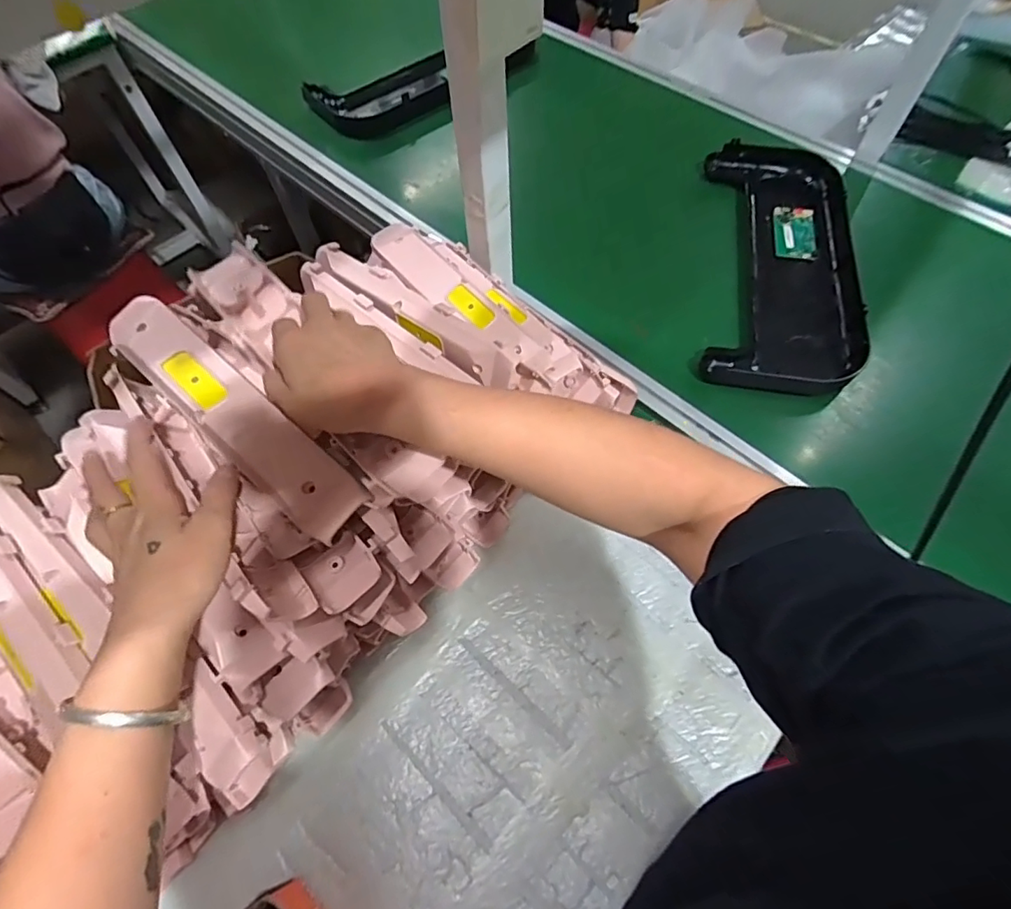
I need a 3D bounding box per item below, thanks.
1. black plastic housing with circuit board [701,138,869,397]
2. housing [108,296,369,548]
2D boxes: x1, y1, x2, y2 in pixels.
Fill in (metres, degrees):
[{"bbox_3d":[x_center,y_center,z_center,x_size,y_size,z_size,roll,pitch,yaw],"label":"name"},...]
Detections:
[{"bbox_3d":[0.414,-0.317,0.815,0.205,0.069,0.525,9,63,7],"label":"black plastic housing with circuit board"},{"bbox_3d":[-0.211,-0.036,0.410,0.267,0.028,0.054,39,70,15],"label":"housing"}]

